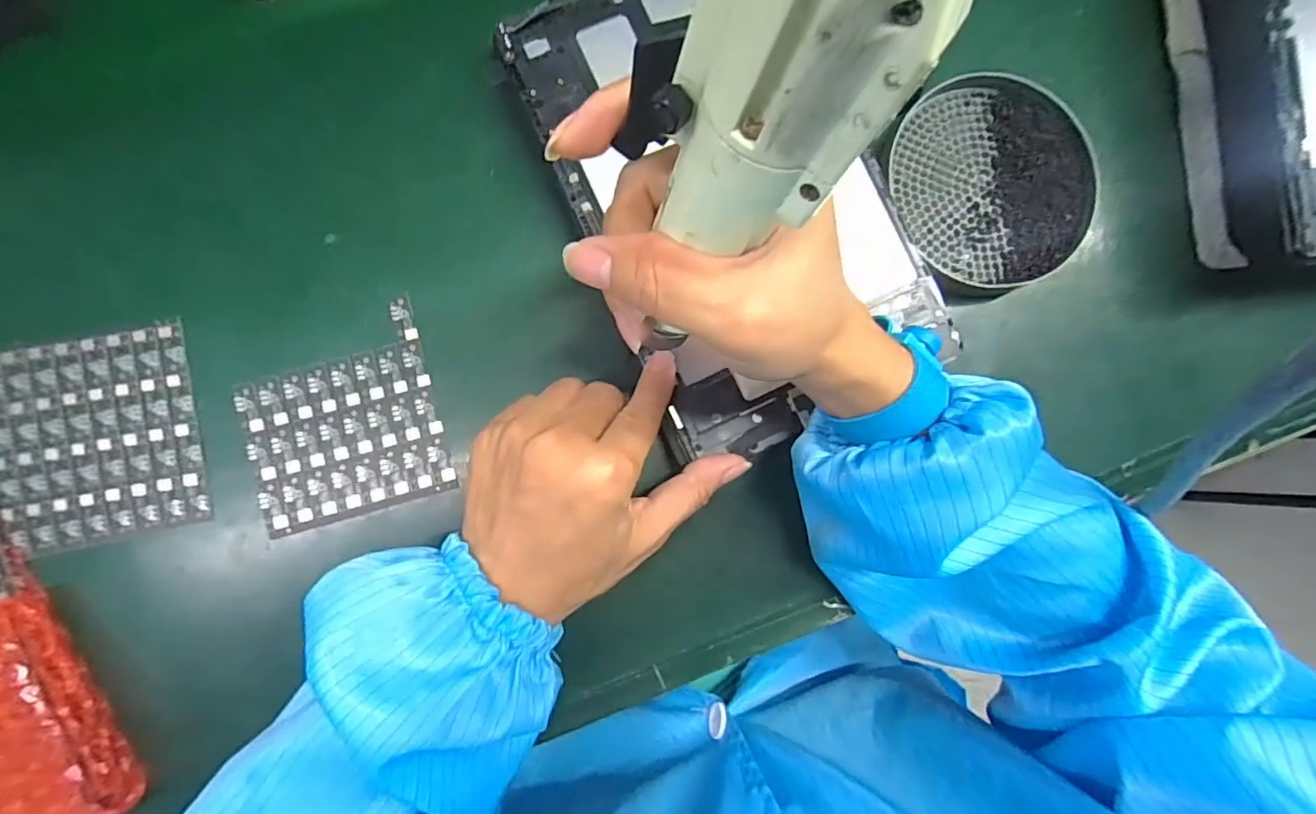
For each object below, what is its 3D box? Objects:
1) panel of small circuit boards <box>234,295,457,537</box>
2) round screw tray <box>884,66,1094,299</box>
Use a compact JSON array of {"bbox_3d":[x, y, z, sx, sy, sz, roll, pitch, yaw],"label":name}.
[{"bbox_3d":[-0.159,0.007,0.286,0.091,0.005,0.095,-16,87,-5],"label":"panel of small circuit boards"},{"bbox_3d":[0.180,-0.120,0.305,0.101,0.015,0.111,0,86,-4],"label":"round screw tray"}]

